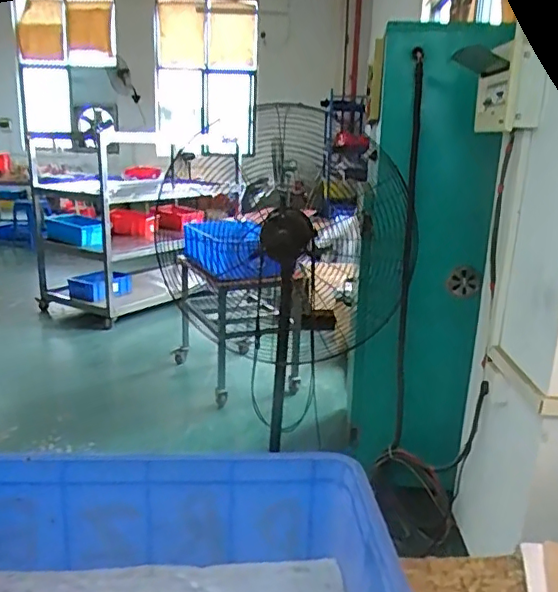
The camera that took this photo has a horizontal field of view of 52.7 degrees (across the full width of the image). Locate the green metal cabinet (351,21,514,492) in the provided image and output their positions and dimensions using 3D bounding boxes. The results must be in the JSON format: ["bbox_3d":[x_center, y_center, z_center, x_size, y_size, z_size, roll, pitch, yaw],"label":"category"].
[{"bbox_3d":[0.480,-0.122,1.926,0.411,1.431,0.617,7,16,18],"label":"green metal cabinet"}]

